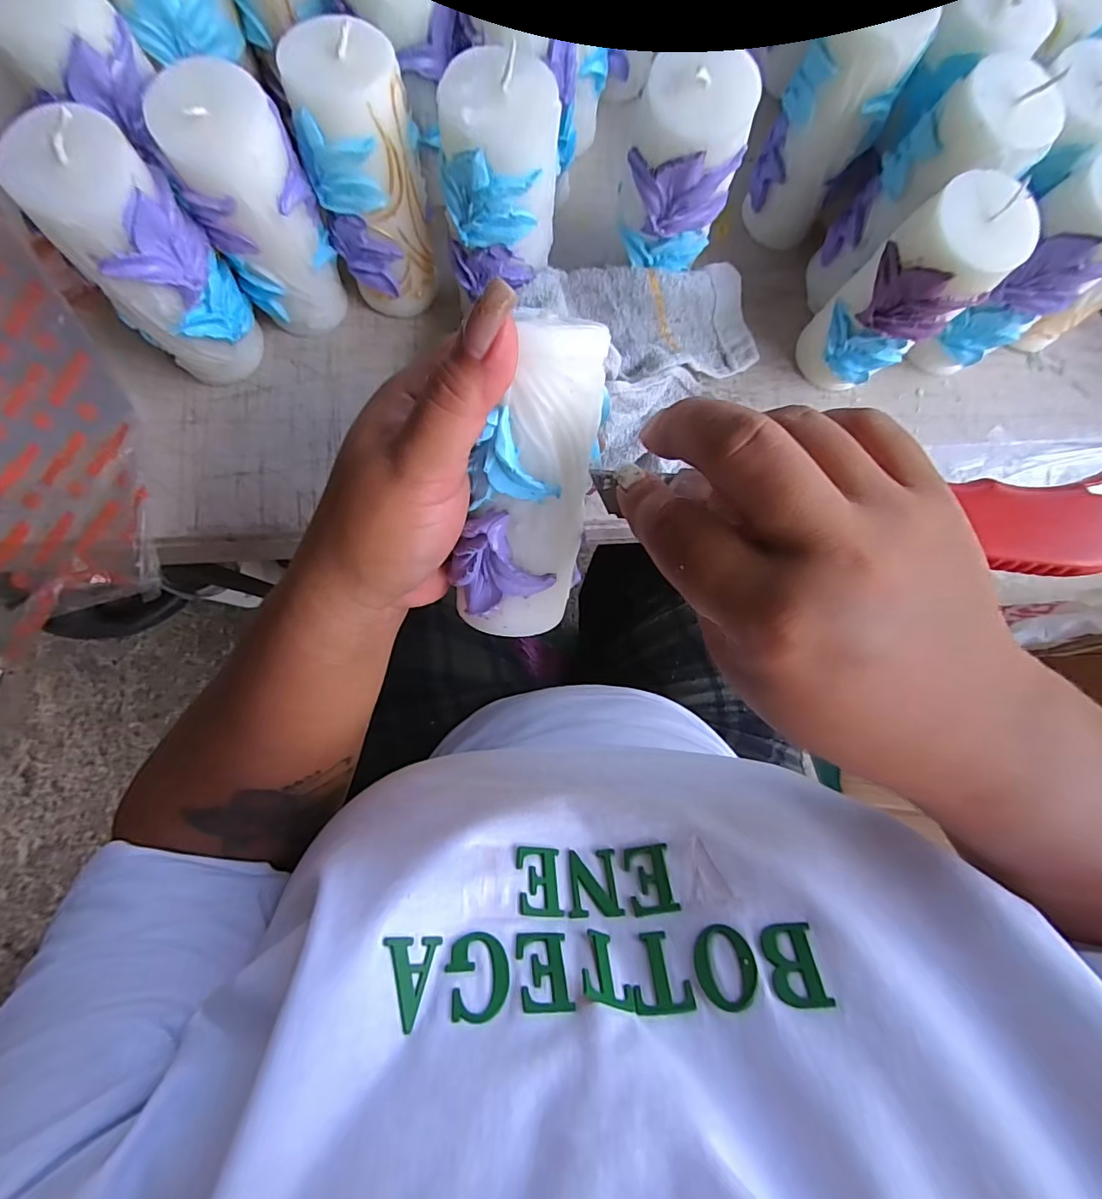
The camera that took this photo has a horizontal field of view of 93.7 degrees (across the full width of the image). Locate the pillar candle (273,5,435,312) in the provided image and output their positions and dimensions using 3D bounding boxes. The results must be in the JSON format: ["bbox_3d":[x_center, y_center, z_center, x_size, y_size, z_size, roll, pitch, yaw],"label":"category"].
[{"bbox_3d":[-0.087,-0.197,0.251,0.051,0.098,0.057,-16,85,-6],"label":"pillar candle"}]

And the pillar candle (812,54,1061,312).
[{"bbox_3d":[0.189,-0.206,0.272,0.051,0.108,0.044,-5,84,-5],"label":"pillar candle"}]

